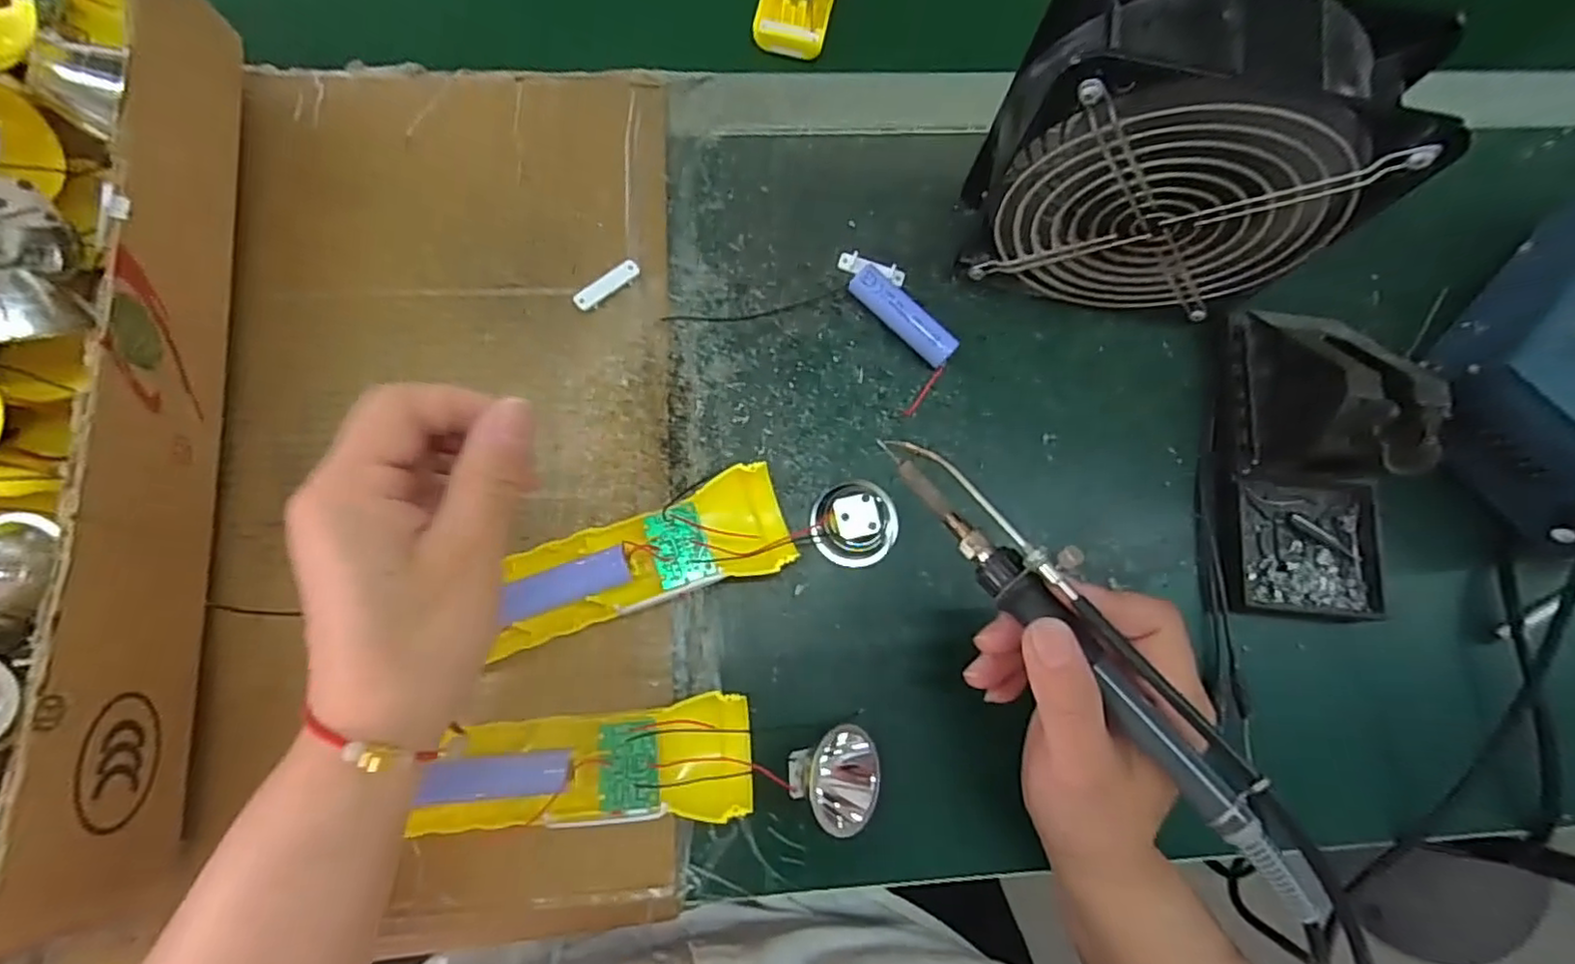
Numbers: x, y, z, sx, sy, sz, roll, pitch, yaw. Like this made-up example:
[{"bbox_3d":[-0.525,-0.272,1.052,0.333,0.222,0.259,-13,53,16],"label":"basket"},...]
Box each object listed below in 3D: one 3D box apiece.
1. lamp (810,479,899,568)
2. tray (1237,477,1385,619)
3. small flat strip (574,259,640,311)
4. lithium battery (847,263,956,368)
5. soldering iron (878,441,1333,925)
[{"bbox_3d":[0.034,0.019,0.322,0.042,0.024,0.043,1,77,-2],"label":"lamp"},{"bbox_3d":[0.264,0.033,0.339,0.068,0.020,0.068,2,77,-2],"label":"tray"},{"bbox_3d":[-0.091,-0.100,0.335,0.036,0.005,0.009,-37,85,-7],"label":"small flat strip"},{"bbox_3d":[0.060,-0.085,0.344,0.063,0.018,0.016,42,78,7],"label":"lithium battery"},{"bbox_3d":[0.107,0.058,0.241,0.020,0.021,0.206,-37,68,-7],"label":"soldering iron"}]

